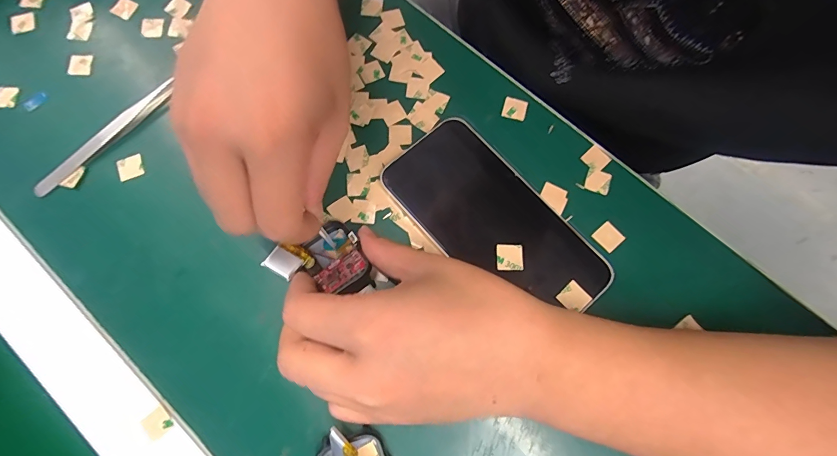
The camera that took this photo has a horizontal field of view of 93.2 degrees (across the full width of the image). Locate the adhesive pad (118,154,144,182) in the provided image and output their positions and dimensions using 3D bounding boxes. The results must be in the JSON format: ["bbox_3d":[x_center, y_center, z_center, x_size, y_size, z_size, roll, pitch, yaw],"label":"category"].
[{"bbox_3d":[-0.189,-0.040,0.258,0.015,0.004,0.015,-24,78,-6],"label":"adhesive pad"}]

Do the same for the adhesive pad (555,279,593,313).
[{"bbox_3d":[0.091,0.041,0.231,0.016,0.004,0.015,44,80,9],"label":"adhesive pad"}]

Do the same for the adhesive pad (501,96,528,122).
[{"bbox_3d":[0.067,-0.083,0.274,0.016,0.004,0.016,16,79,3],"label":"adhesive pad"}]

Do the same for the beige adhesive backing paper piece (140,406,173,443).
[{"bbox_3d":[-0.145,0.108,0.219,0.012,0.004,0.014,-41,80,-9],"label":"beige adhesive backing paper piece"}]

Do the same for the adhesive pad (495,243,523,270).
[{"bbox_3d":[0.054,0.017,0.236,0.015,0.004,0.016,1,76,0],"label":"adhesive pad"}]

